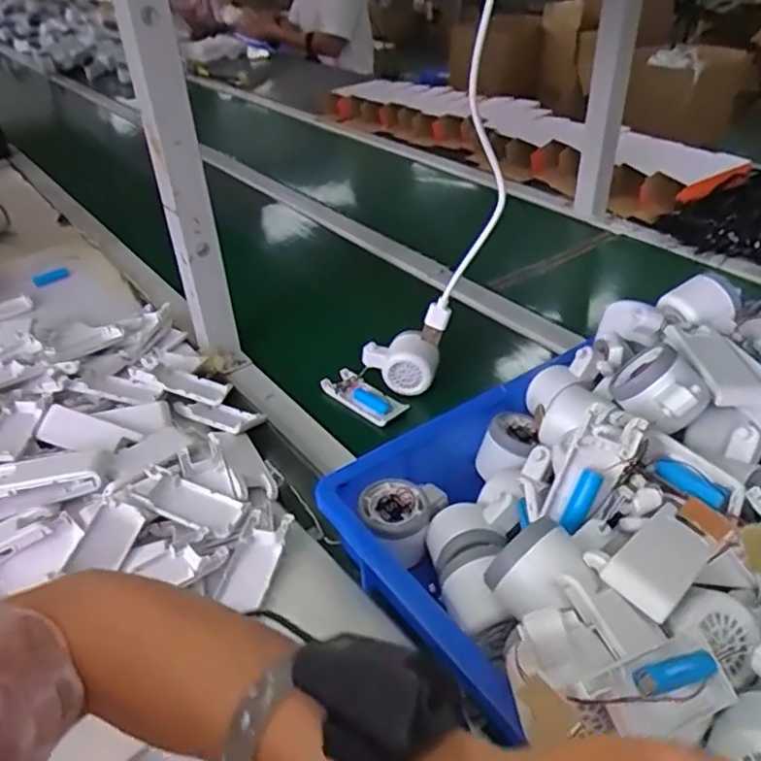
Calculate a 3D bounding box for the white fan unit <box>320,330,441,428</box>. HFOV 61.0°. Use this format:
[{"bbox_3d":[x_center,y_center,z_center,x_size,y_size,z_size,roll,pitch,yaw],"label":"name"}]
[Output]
[{"bbox_3d":[0.000,-0.010,0.710,0.092,0.064,0.090,-31,44,-33],"label":"white fan unit"}]

